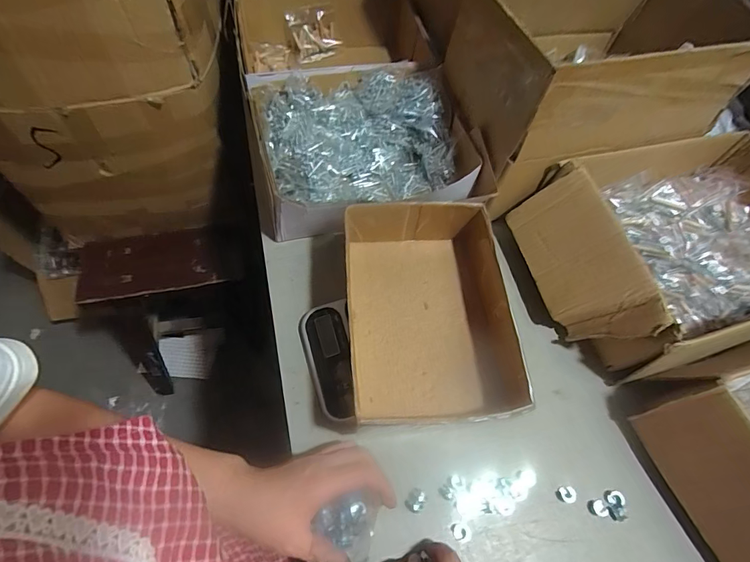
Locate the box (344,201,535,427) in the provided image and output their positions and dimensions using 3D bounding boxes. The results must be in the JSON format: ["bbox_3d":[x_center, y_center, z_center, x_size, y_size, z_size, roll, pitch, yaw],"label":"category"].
[{"bbox_3d":[0.061,0.031,0.460,0.174,0.074,0.238,-3,62,-6],"label":"box"}]

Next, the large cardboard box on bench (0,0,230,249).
[{"bbox_3d":[-0.561,-0.494,0.803,0.468,0.519,0.659,-21,65,-15],"label":"large cardboard box on bench"}]

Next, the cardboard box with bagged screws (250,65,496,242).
[{"bbox_3d":[-0.015,-0.190,0.584,0.293,0.104,0.255,-9,63,-9],"label":"cardboard box with bagged screws"}]

